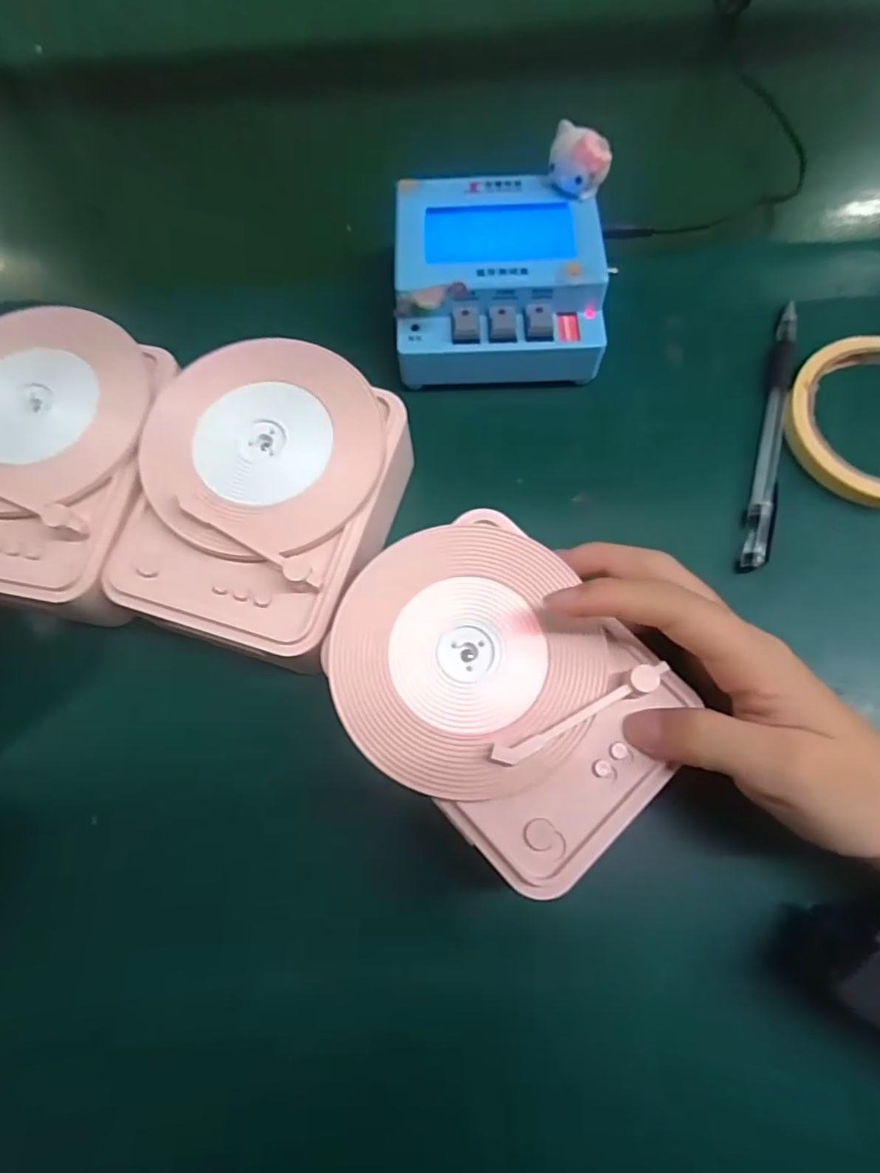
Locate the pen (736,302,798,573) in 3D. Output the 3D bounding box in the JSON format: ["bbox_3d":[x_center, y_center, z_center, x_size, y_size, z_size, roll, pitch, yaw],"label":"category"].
[{"bbox_3d":[0.165,-0.078,0.290,0.012,0.007,0.152,15,72,6],"label":"pen"}]

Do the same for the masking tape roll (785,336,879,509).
[{"bbox_3d":[0.219,-0.081,0.285,0.092,0.014,0.086,0,71,1],"label":"masking tape roll"}]

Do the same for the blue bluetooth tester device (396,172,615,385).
[{"bbox_3d":[0.029,-0.155,0.301,0.099,0.050,0.097,-2,71,1],"label":"blue bluetooth tester device"}]

